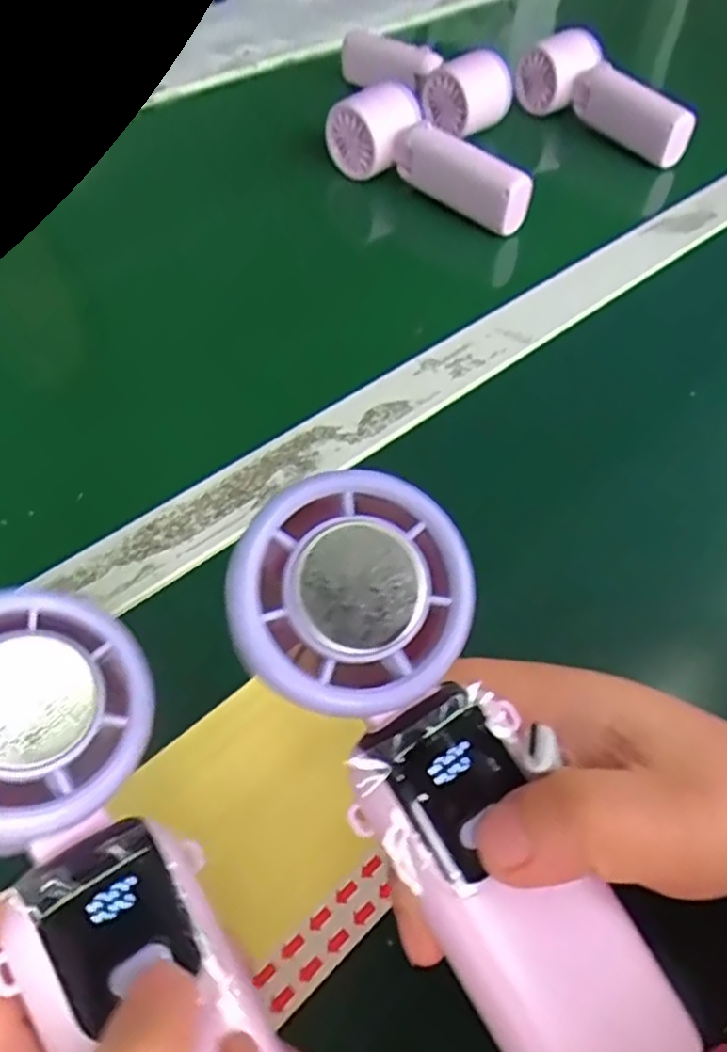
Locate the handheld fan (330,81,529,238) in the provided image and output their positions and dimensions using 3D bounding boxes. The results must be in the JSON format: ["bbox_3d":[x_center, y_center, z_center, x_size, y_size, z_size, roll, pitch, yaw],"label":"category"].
[{"bbox_3d":[0.054,-0.278,0.544,0.170,0.051,0.048,33,57,20],"label":"handheld fan"}]

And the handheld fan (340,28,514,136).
[{"bbox_3d":[0.053,-0.403,0.642,0.056,0.053,0.182,-32,61,-25],"label":"handheld fan"}]

